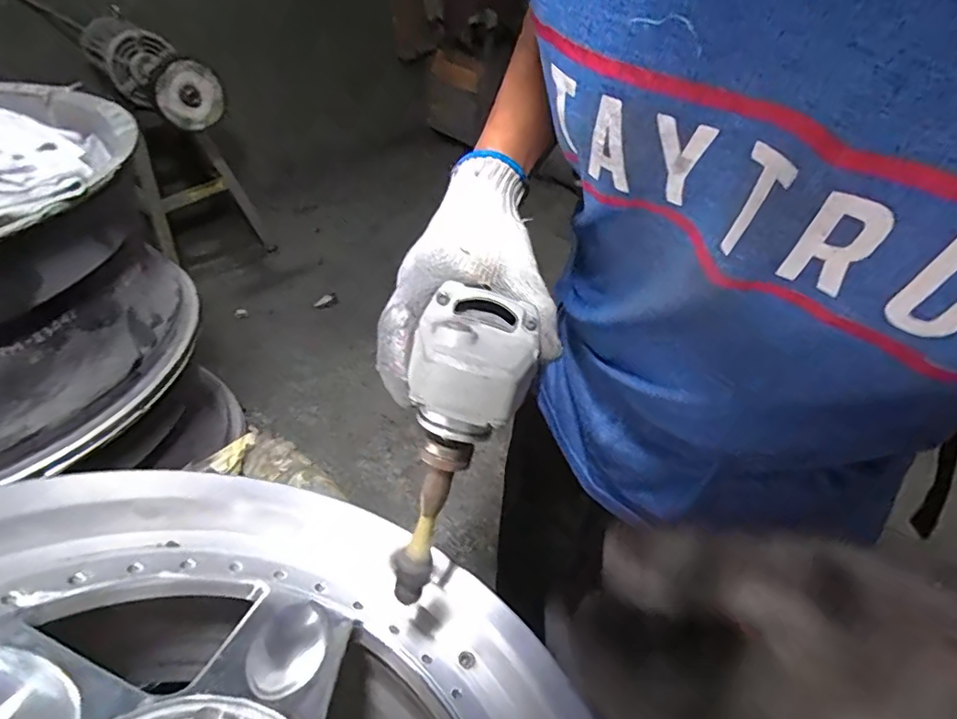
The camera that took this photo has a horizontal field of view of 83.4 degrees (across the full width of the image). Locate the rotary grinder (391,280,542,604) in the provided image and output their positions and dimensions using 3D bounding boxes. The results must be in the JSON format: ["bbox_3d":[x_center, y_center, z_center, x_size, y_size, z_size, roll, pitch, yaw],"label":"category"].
[{"bbox_3d":[-0.019,0.049,0.301,0.065,0.183,0.065,17,1,15],"label":"rotary grinder"}]

